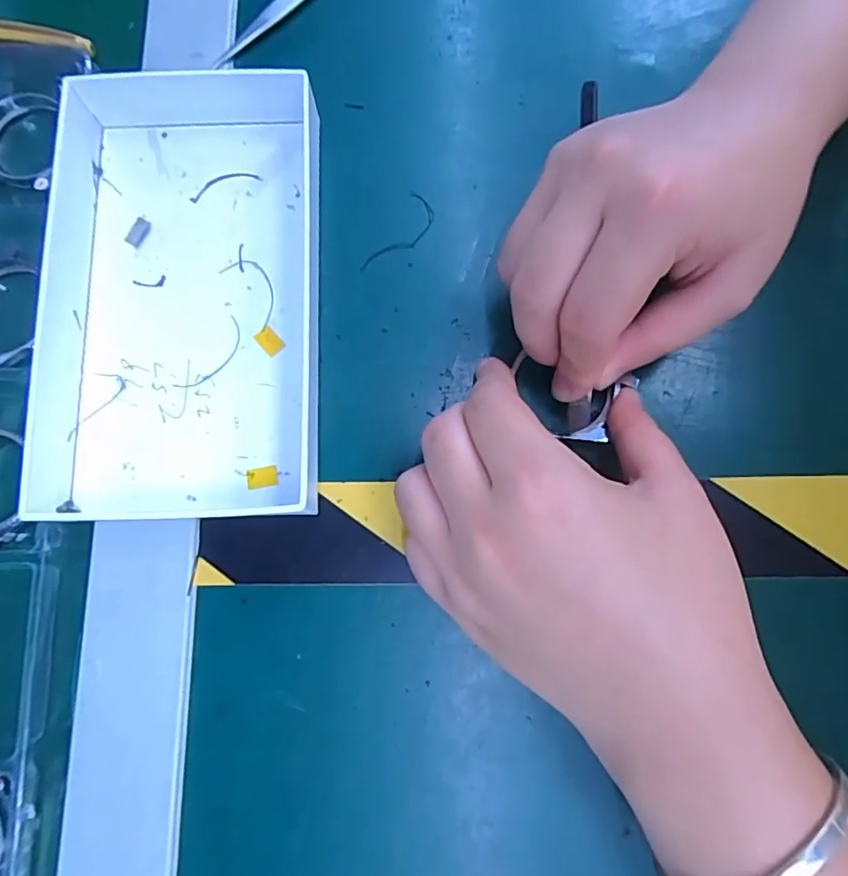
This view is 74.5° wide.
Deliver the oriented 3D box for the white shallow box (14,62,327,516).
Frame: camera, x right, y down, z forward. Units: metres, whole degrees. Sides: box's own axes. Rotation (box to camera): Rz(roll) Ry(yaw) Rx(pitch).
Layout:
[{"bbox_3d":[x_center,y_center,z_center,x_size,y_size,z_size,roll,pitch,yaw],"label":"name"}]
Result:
[{"bbox_3d":[-0.098,-0.056,0.219,0.108,0.027,0.170,-1,80,0],"label":"white shallow box"}]

